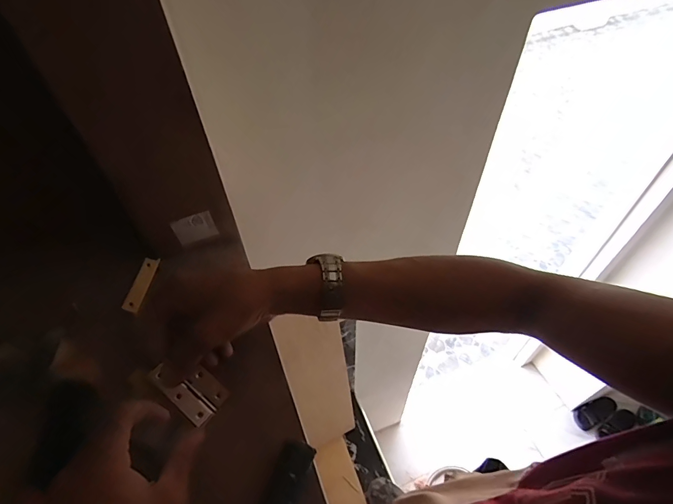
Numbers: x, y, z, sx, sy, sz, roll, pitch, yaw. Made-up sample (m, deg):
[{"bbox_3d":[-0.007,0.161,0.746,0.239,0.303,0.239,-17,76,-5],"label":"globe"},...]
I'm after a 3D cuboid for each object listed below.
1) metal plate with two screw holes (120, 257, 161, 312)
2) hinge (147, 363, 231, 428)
[{"bbox_3d":[-0.227,0.037,0.444,0.018,0.011,0.069,4,50,5],"label":"metal plate with two screw holes"},{"bbox_3d":[-0.136,0.124,0.355,0.068,0.004,0.038,39,63,9],"label":"hinge"}]

